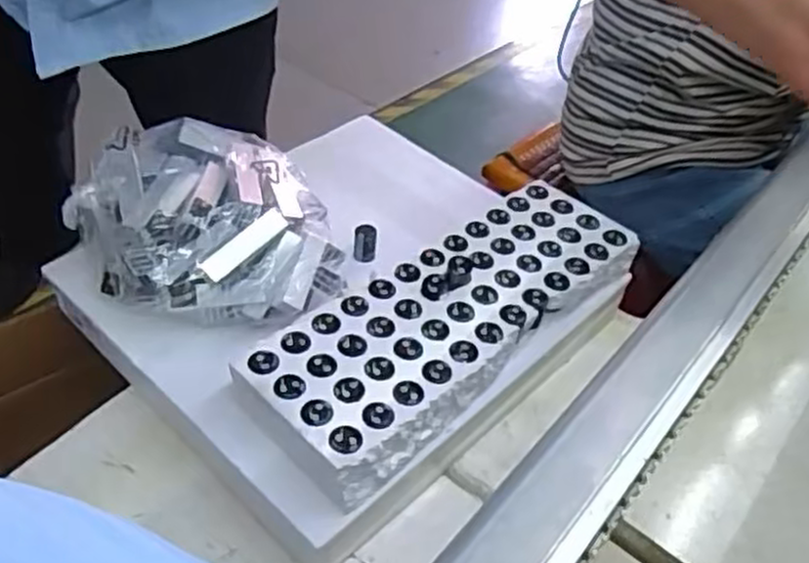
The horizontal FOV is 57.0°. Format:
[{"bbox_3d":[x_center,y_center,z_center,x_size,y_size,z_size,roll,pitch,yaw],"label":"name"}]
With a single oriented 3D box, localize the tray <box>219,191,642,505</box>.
[{"bbox_3d":[0.046,0.025,0.650,0.134,0.043,0.381,36,50,27],"label":"tray"}]

